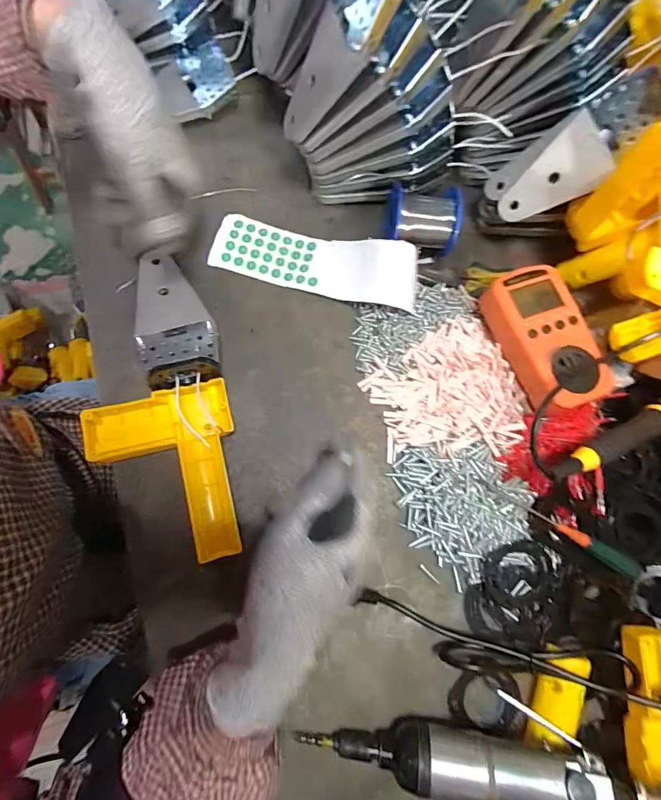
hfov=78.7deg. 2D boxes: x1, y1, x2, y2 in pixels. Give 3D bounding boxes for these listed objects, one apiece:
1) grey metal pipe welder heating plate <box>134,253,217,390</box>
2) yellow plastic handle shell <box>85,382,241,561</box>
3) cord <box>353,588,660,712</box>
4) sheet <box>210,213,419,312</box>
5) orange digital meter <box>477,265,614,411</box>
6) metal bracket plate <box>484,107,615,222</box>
[{"bbox_3d":[-0.144,-0.075,0.366,0.064,0.023,0.130,-21,75,-3],"label":"grey metal pipe welder heating plate"},{"bbox_3d":[-0.139,0.059,0.343,0.116,0.041,0.150,-7,77,-4],"label":"yellow plastic handle shell"},{"bbox_3d":[0.152,0.198,0.301,0.269,0.057,0.033,13,78,5],"label":"cord"},{"bbox_3d":[-0.015,-0.139,0.400,0.203,0.026,0.061,14,78,5],"label":"sheet"},{"bbox_3d":[0.187,-0.052,0.363,0.072,0.044,0.127,-21,77,-6],"label":"orange digital meter"},{"bbox_3d":[0.204,-0.213,0.383,0.093,0.041,0.065,-29,100,36],"label":"metal bracket plate"}]

